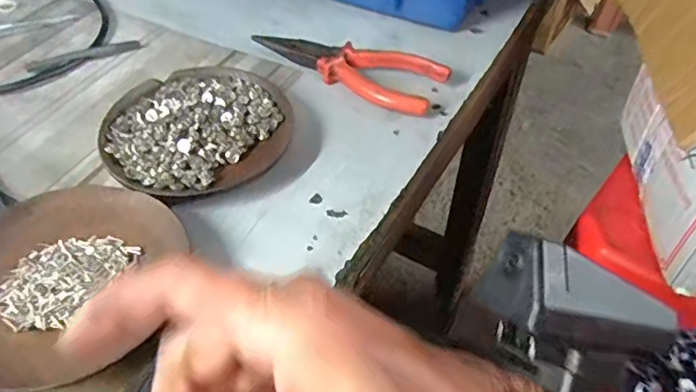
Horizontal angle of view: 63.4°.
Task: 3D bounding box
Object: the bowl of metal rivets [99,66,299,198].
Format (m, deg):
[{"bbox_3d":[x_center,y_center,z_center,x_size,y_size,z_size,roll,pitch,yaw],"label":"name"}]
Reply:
[{"bbox_3d":[-0.093,-0.041,0.351,0.111,0.022,0.107,1,48,-1],"label":"bowl of metal rivets"}]

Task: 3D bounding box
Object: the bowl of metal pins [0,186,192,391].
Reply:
[{"bbox_3d":[-0.140,0.041,0.274,0.104,0.019,0.109,1,48,-1],"label":"bowl of metal pins"}]

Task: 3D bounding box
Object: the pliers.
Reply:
[{"bbox_3d":[-0.003,-0.093,0.403,0.142,0.017,0.048,22,51,17],"label":"pliers"}]

